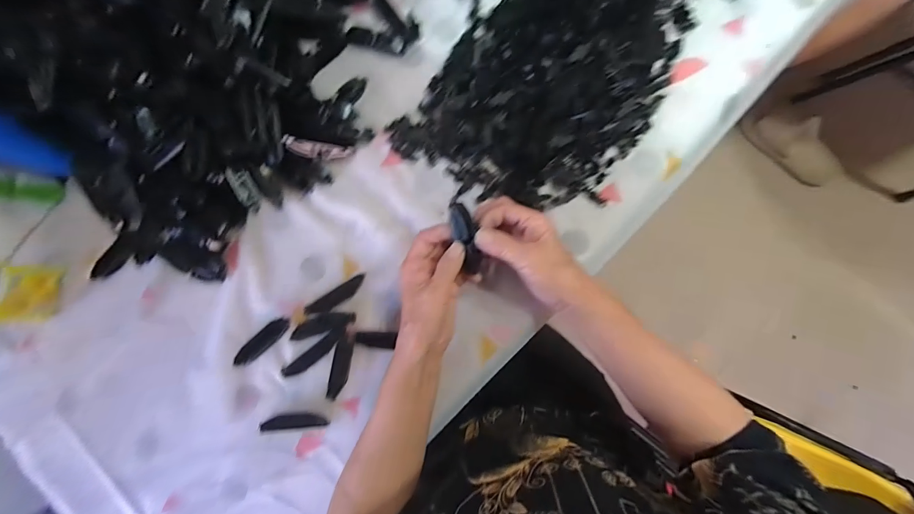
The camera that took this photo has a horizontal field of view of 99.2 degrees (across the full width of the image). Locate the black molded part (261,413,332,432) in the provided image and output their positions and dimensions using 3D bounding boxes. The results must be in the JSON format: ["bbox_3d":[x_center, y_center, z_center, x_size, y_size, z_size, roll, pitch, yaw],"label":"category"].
[{"bbox_3d":[-0.188,0.192,0.452,0.077,0.009,0.018,-5,86,6],"label":"black molded part"}]

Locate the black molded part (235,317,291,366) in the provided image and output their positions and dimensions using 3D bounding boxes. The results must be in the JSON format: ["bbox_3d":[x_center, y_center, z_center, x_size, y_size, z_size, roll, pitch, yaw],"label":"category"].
[{"bbox_3d":[-0.233,0.100,0.465,0.078,0.007,0.020,-43,83,2],"label":"black molded part"}]

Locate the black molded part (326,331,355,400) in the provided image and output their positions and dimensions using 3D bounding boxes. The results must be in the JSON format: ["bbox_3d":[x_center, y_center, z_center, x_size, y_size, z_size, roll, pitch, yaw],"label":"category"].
[{"bbox_3d":[-0.135,0.127,0.449,0.021,0.006,0.075,7,87,7],"label":"black molded part"}]

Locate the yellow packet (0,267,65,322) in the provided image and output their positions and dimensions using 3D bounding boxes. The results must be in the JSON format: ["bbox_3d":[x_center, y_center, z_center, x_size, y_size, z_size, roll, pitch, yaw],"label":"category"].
[{"bbox_3d":[-0.541,0.046,0.466,0.032,0.107,0.069,8,87,7],"label":"yellow packet"}]

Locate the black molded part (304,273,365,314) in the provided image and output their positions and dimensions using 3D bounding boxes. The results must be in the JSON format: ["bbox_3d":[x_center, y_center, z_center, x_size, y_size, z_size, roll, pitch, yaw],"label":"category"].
[{"bbox_3d":[-0.144,0.047,0.466,0.078,0.010,0.018,-32,84,3],"label":"black molded part"}]

